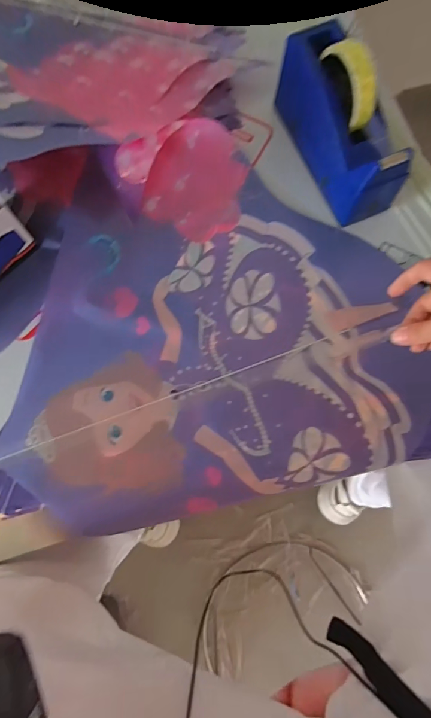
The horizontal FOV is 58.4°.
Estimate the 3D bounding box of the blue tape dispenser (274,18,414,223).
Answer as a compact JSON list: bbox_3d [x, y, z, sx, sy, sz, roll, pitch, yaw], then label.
[{"bbox_3d":[0.145,-0.276,0.448,0.069,0.127,0.201,-25,77,-6],"label":"blue tape dispenser"}]

